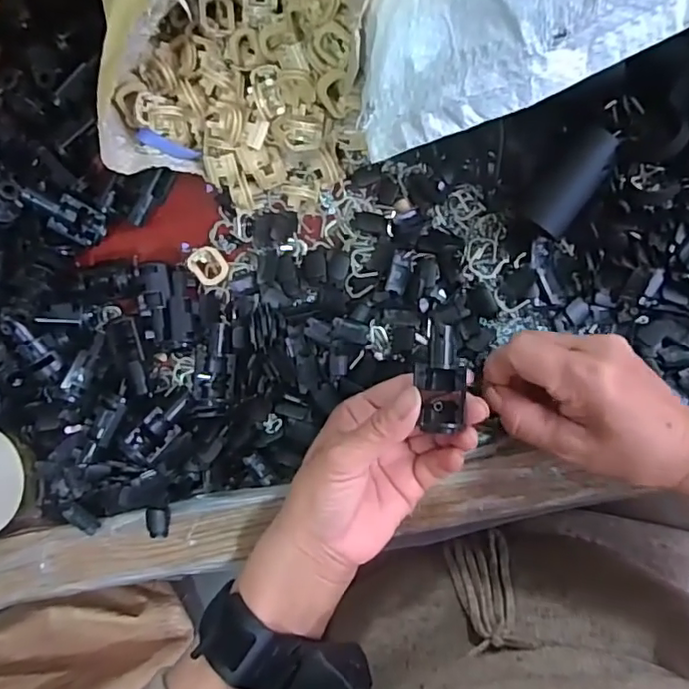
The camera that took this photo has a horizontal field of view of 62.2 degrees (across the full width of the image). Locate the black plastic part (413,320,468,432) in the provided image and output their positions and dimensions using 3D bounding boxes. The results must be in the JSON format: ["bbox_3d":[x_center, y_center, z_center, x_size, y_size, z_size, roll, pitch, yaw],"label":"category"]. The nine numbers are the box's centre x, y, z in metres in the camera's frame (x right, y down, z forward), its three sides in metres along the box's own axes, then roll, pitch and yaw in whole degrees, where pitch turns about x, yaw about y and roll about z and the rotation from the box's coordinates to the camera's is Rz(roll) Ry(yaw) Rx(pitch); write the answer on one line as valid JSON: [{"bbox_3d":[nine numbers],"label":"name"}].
[{"bbox_3d":[0.049,0.016,0.285,0.024,0.012,0.052,-1,89,6],"label":"black plastic part"}]

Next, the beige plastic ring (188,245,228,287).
[{"bbox_3d":[-0.092,-0.054,0.386,0.025,0.009,0.025,-8,111,-23],"label":"beige plastic ring"}]

